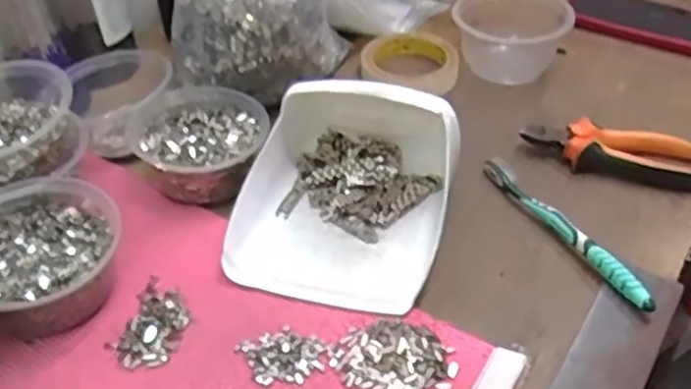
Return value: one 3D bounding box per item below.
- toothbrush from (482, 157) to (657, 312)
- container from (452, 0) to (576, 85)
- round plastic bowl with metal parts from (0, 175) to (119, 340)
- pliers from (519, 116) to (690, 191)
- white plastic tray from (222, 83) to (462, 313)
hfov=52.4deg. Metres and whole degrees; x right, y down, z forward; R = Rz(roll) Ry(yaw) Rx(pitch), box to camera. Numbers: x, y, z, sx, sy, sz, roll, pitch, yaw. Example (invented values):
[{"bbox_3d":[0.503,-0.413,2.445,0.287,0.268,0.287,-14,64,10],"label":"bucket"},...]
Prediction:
[{"bbox_3d":[0.167,0.024,0.541,0.019,0.026,0.185,-19,44,-17],"label":"toothbrush"},{"bbox_3d":[0.172,-0.180,0.737,0.113,0.051,0.135,2,42,6],"label":"container"},{"bbox_3d":[-0.210,0.045,0.493,0.105,0.058,0.114,-25,47,-23],"label":"round plastic bowl with metal parts"},{"bbox_3d":[0.232,-0.038,0.605,0.147,0.027,0.052,10,43,14],"label":"pliers"},{"bbox_3d":[0.001,-0.011,0.533,0.155,0.079,0.178,10,44,13],"label":"white plastic tray"}]

